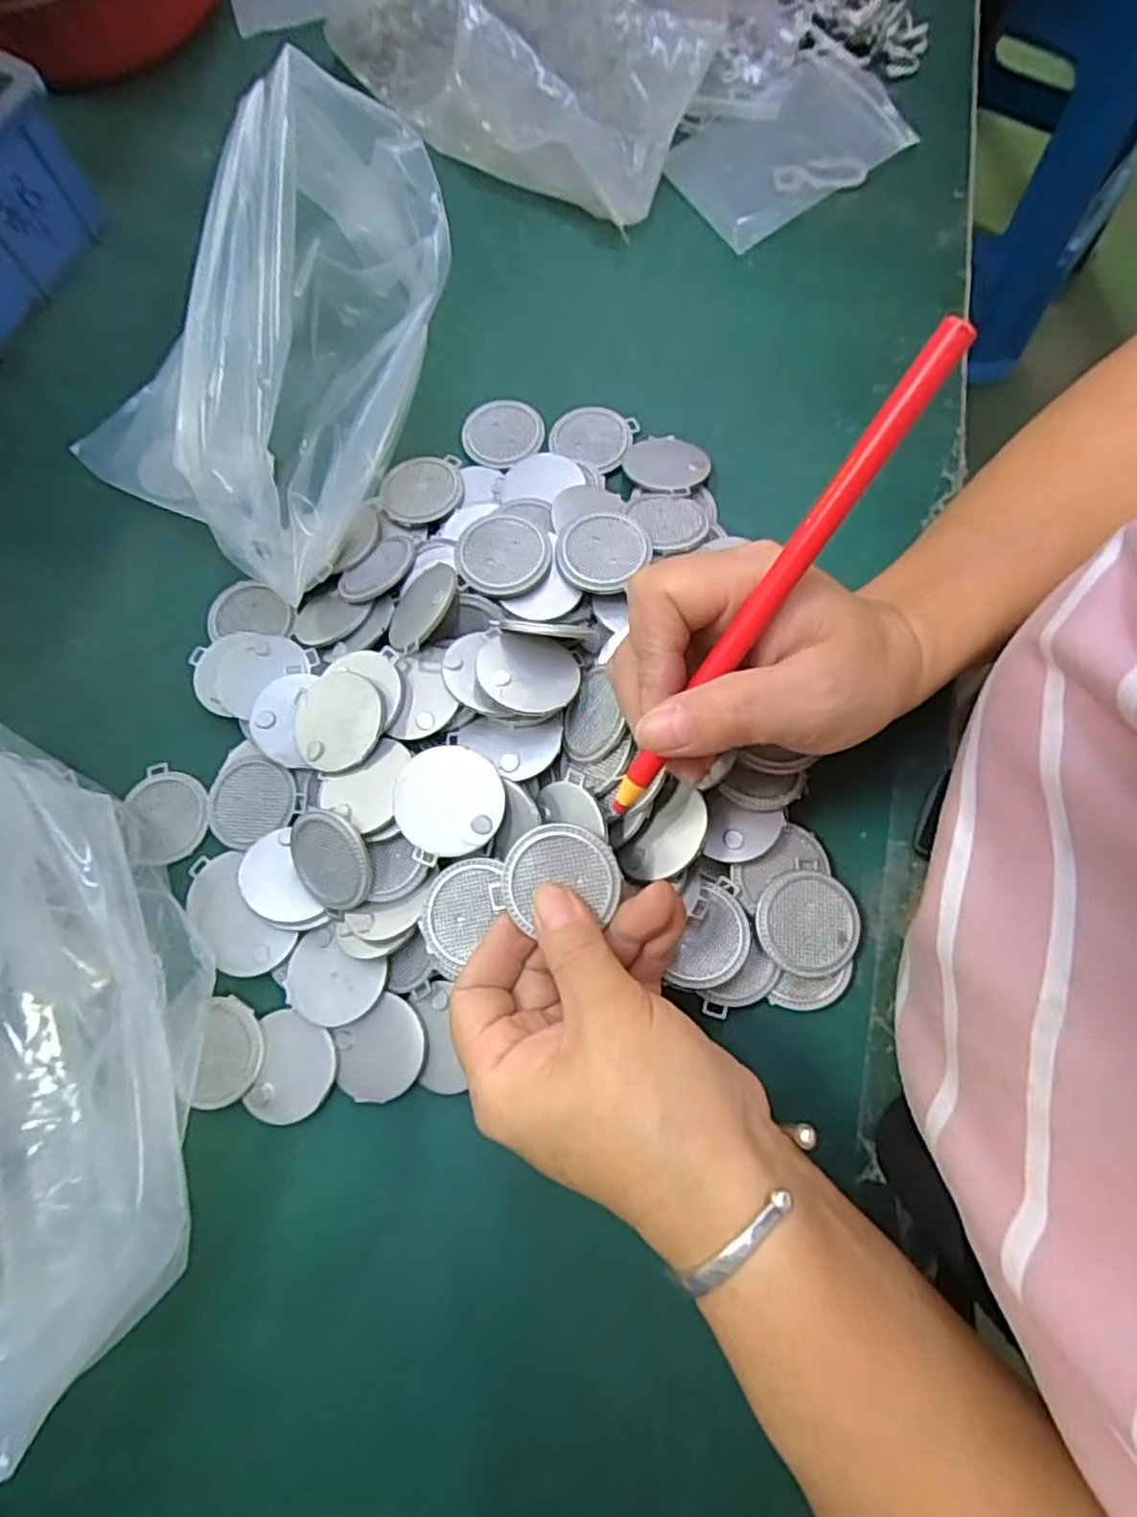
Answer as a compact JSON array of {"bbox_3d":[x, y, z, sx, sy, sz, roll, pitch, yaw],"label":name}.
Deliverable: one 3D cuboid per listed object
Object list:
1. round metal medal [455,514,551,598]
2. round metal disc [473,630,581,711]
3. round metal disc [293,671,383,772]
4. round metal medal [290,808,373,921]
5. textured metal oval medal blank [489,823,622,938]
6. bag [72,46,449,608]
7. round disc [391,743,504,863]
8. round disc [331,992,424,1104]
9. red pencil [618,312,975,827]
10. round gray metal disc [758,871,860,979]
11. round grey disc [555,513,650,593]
[{"bbox_3d":[-0.028,-0.087,0.312,0.039,0.007,0.037,-1,74,2],"label":"round metal medal"},{"bbox_3d":[-0.016,-0.035,0.289,0.038,0.004,0.041,9,53,-12],"label":"round metal disc"},{"bbox_3d":[-0.094,-0.015,0.295,0.038,0.004,0.040,-3,74,12],"label":"round metal disc"},{"bbox_3d":[-0.093,0.040,0.283,0.040,0.004,0.039,8,108,25],"label":"round metal medal"},{"bbox_3d":[-0.003,0.042,0.251,0.039,0.004,0.038,32,90,6],"label":"textured metal oval medal blank"},{"bbox_3d":[-0.102,-0.178,0.315,0.106,0.119,0.194,1,74,2],"label":"bag"},{"bbox_3d":[-0.044,0.016,0.272,0.039,0.004,0.040,0,83,0],"label":"round disc"},{"bbox_3d":[-0.073,0.113,0.282,0.038,0.006,0.033,-33,75,-7],"label":"round disc"},{"bbox_3d":[0.057,-0.046,0.211,0.011,0.006,0.159,39,112,12],"label":"red pencil"},{"bbox_3d":[0.093,0.064,0.283,0.040,0.004,0.039,1,77,-4],"label":"round gray metal disc"},{"bbox_3d":[0.014,-0.090,0.313,0.037,0.006,0.040,-1,74,2],"label":"round grey disc"}]

